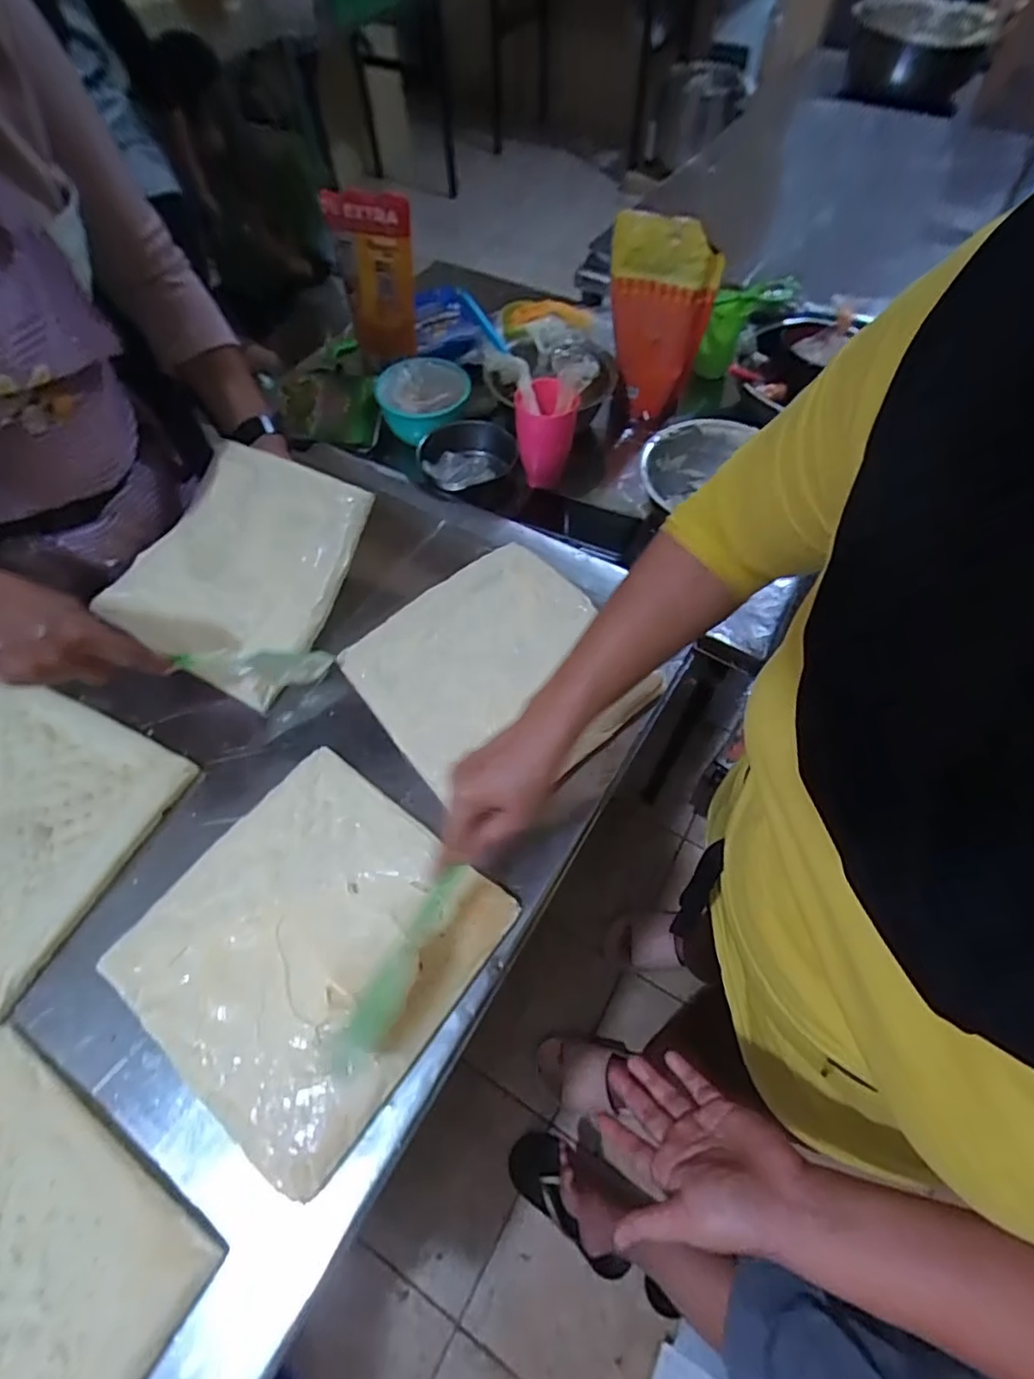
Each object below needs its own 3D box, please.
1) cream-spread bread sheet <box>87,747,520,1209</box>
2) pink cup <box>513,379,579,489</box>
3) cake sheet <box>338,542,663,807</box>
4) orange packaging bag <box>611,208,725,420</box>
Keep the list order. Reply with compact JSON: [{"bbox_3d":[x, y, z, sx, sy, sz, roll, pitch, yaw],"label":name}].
[{"bbox_3d":[-0.168,0.200,0.480,0.245,0.013,0.243,34,66,19],"label":"cream-spread bread sheet"},{"bbox_3d":[0.034,-0.358,0.810,0.076,0.128,0.080,-1,60,1],"label":"pink cup"},{"bbox_3d":[-0.019,-0.020,0.602,0.246,0.025,0.242,-34,64,-17],"label":"cake sheet"},{"bbox_3d":[0.197,-0.526,0.839,0.136,0.234,0.071,26,64,16],"label":"orange packaging bag"}]

